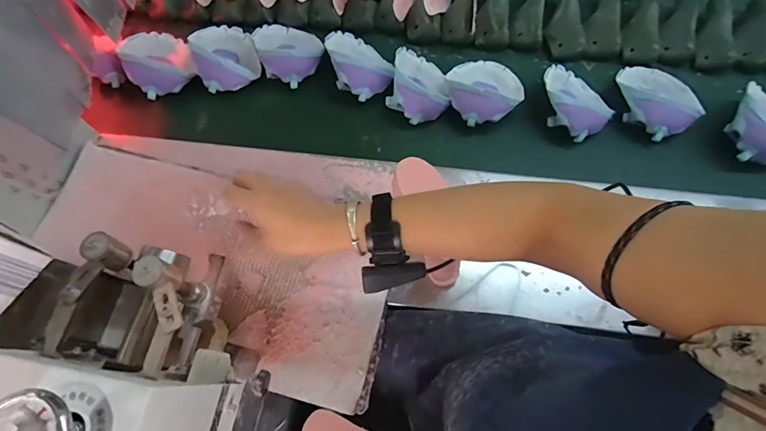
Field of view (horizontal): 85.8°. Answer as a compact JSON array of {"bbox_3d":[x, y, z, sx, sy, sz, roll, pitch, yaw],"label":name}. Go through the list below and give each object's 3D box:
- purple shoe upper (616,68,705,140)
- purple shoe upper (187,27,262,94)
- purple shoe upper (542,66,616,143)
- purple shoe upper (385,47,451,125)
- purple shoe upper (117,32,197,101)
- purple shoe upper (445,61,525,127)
[{"bbox_3d":[0.501,-0.218,0.753,0.153,0.048,0.146,39,70,10],"label":"purple shoe upper"},{"bbox_3d":[-0.308,-0.317,0.801,0.116,0.055,0.153,-17,71,-12],"label":"purple shoe upper"},{"bbox_3d":[0.350,-0.216,0.748,0.136,0.054,0.146,-34,75,-17],"label":"purple shoe upper"},{"bbox_3d":[0.069,-0.253,0.762,0.109,0.070,0.168,8,68,-2],"label":"purple shoe upper"},{"bbox_3d":[-0.438,-0.306,0.799,0.117,0.066,0.155,-22,72,-13],"label":"purple shoe upper"},{"bbox_3d":[0.189,-0.241,0.756,0.138,0.050,0.158,1,68,-5],"label":"purple shoe upper"}]

